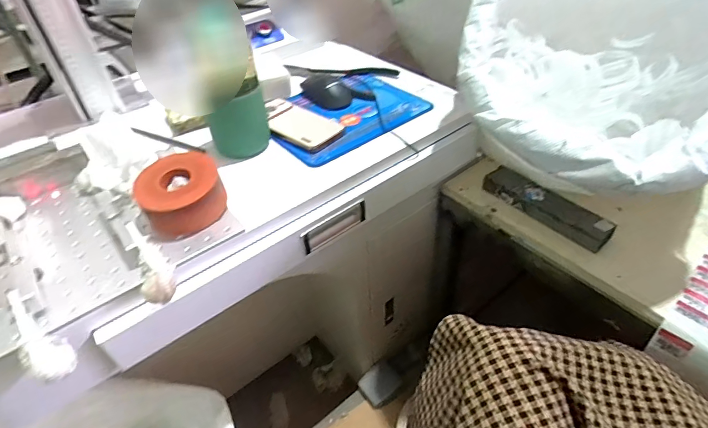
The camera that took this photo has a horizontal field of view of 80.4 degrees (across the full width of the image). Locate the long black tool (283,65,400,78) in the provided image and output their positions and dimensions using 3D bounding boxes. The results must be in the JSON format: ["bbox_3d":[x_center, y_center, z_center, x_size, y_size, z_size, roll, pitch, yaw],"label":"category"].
[{"bbox_3d":[-0.025,-0.274,0.808,0.222,0.014,0.022,4,44,10],"label":"long black tool"}]

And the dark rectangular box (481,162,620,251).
[{"bbox_3d":[0.301,-0.015,0.658,0.052,0.030,0.197,-33,50,-26],"label":"dark rectangular box"}]

